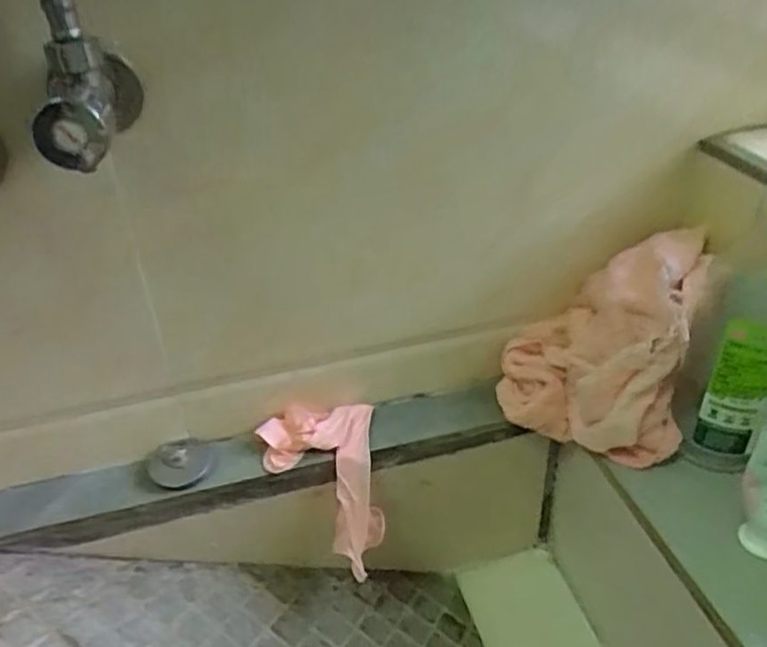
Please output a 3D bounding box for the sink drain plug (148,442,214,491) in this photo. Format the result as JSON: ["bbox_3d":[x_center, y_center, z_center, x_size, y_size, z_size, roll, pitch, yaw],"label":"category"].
[{"bbox_3d":[-0.147,0.101,0.490,0.043,0.017,0.035,-17,38,-19],"label":"sink drain plug"}]

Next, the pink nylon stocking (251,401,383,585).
[{"bbox_3d":[-0.044,0.126,0.510,0.084,0.093,0.097,-8,36,-7],"label":"pink nylon stocking"}]

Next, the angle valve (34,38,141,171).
[{"bbox_3d":[-0.132,-0.100,0.305,0.049,0.044,0.063,-14,37,-15],"label":"angle valve"}]

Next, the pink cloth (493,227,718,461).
[{"bbox_3d":[0.154,0.013,0.493,0.126,0.136,0.102,9,37,15],"label":"pink cloth"}]

